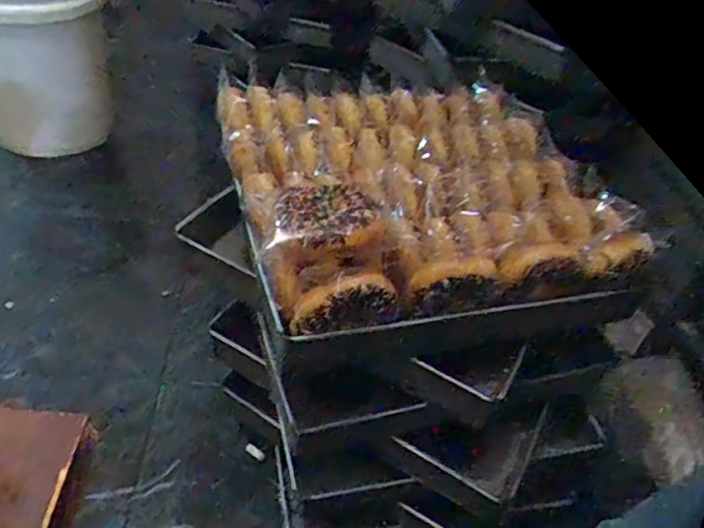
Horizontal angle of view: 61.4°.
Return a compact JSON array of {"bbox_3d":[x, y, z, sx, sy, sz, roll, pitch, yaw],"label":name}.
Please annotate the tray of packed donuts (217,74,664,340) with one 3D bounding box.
[{"bbox_3d":[0.076,-0.116,0.643,0.393,0.102,0.361,-5,45,-18],"label":"tray of packed donuts"}]

